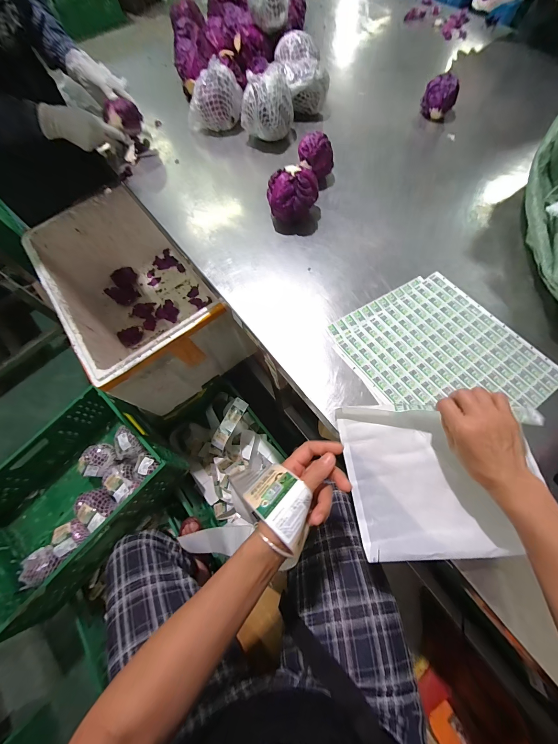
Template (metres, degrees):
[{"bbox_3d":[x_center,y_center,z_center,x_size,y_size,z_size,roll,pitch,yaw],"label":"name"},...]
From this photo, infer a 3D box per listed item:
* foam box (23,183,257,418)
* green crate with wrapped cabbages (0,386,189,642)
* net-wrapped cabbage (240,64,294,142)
[{"bbox_3d":[-0.457,-0.245,0.955,0.414,0.330,0.635,-36,71,-10],"label":"foam box"},{"bbox_3d":[-0.671,0.410,0.893,0.403,0.236,0.632,41,77,17],"label":"green crate with wrapped cabbages"},{"bbox_3d":[-0.031,-0.679,0.711,0.134,0.127,0.158,-5,69,2],"label":"net-wrapped cabbage"}]

